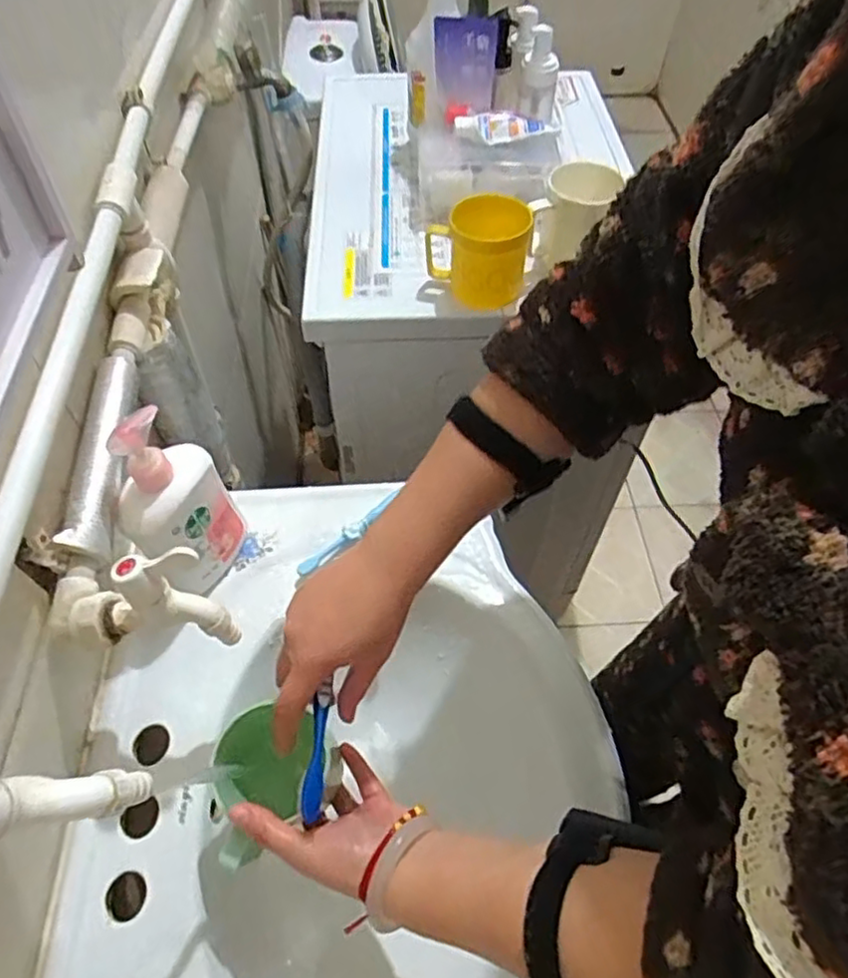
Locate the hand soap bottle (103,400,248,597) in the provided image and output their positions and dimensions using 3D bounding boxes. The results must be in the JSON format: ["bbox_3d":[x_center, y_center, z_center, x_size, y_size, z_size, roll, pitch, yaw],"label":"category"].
[{"bbox_3d":[-0.209,0.015,0.560,0.090,0.183,0.057,-38,63,-23],"label":"hand soap bottle"}]

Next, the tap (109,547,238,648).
[{"bbox_3d":[-0.178,0.077,0.458,0.078,0.084,0.031,-1,55,-1],"label":"tap"}]

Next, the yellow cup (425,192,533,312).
[{"bbox_3d":[0.060,-0.251,0.712,0.109,0.088,0.081,-6,56,-4],"label":"yellow cup"}]

